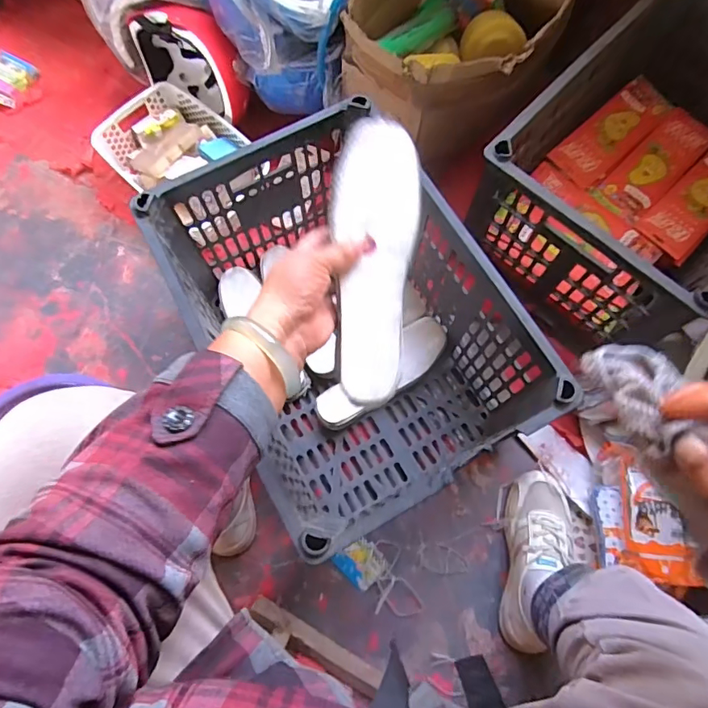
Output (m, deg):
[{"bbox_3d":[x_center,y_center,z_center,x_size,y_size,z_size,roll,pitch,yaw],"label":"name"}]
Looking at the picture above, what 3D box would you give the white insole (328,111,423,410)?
[{"bbox_3d":[0.017,-0.076,0.417,0.070,0.015,0.232,2,96,2],"label":"white insole"}]

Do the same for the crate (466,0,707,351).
[{"bbox_3d":[0.478,-0.310,0.755,0.329,0.235,0.537,41,78,12],"label":"crate"}]

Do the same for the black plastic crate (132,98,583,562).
[{"bbox_3d":[-0.017,-0.043,0.698,0.332,0.278,0.453,-30,75,-8],"label":"black plastic crate"}]

